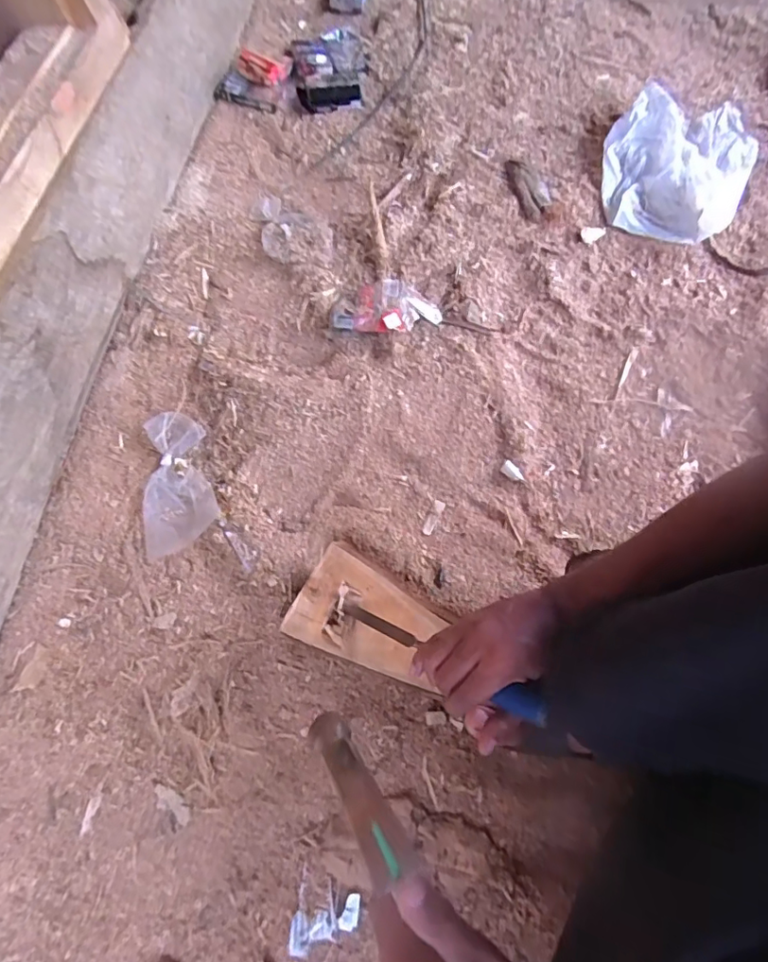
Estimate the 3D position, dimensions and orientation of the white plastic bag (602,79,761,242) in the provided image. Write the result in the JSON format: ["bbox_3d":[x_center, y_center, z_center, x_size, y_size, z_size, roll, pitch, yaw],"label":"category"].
[{"bbox_3d":[0.415,-0.458,0.751,0.198,0.050,0.276,25,72,12],"label":"white plastic bag"}]

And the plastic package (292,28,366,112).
[{"bbox_3d":[-0.093,-0.715,0.919,0.116,0.032,0.199,-8,69,0],"label":"plastic package"}]

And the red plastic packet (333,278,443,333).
[{"bbox_3d":[0.007,-0.227,0.698,0.131,0.028,0.077,11,70,7],"label":"red plastic packet"}]

